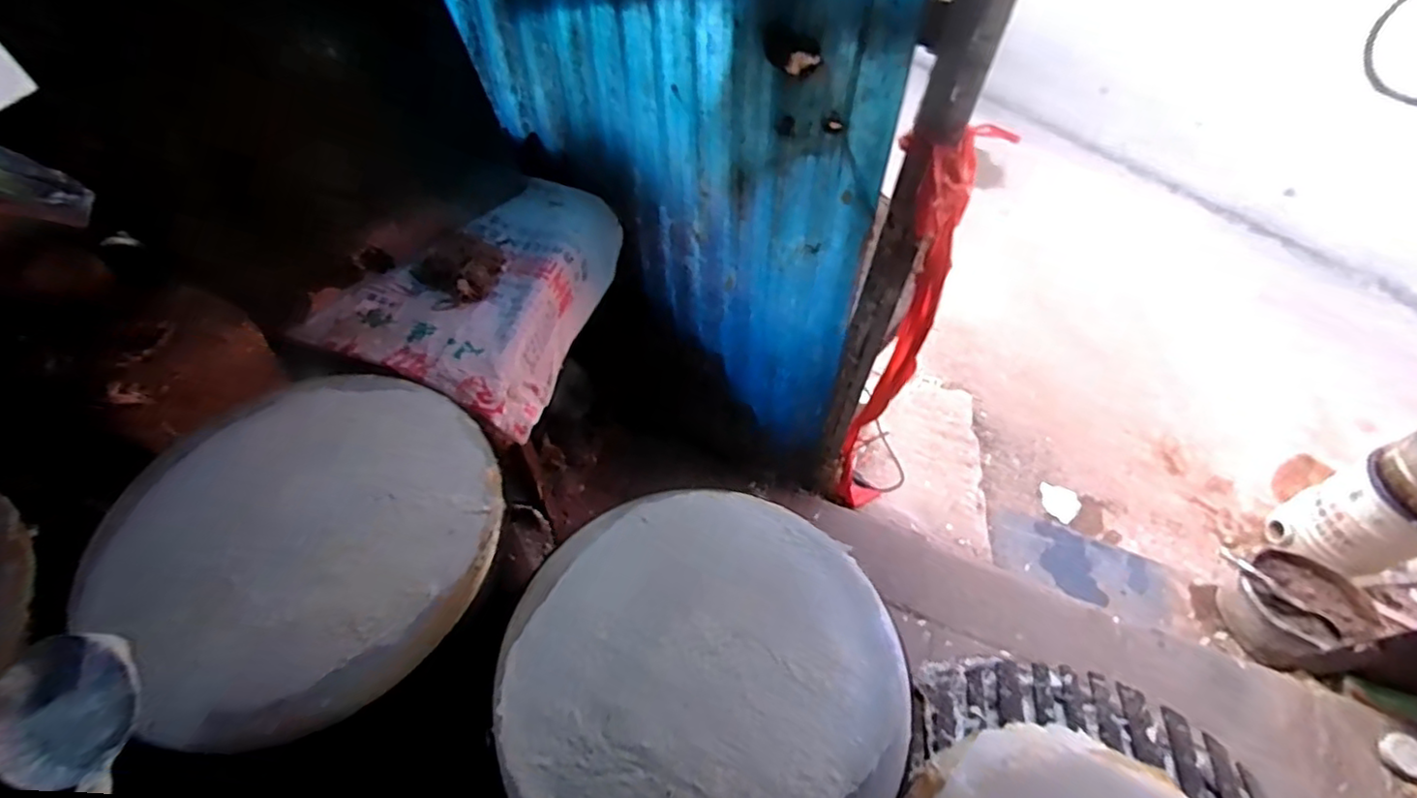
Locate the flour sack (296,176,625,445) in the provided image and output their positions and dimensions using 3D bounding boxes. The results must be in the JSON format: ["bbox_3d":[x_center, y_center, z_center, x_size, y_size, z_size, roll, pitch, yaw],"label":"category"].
[{"bbox_3d":[-0.363,-0.190,1.058,0.353,0.128,0.464,16,56,9],"label":"flour sack"}]

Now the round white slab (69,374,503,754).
[{"bbox_3d":[-0.386,0.119,0.620,0.336,0.031,0.345,1,55,-2],"label":"round white slab"}]

